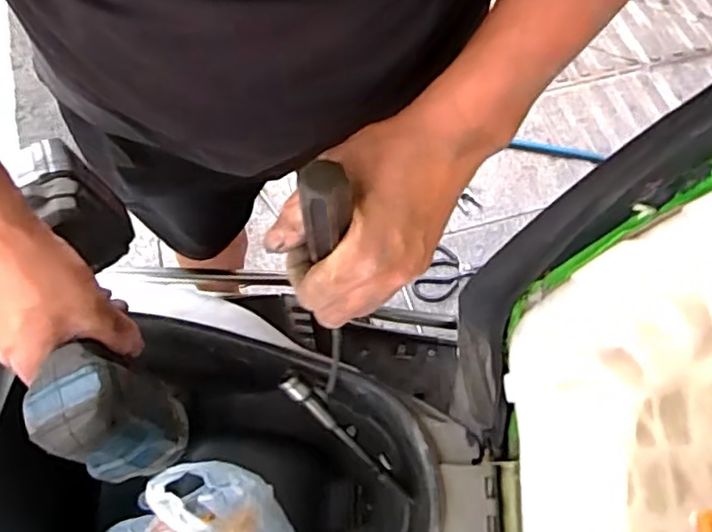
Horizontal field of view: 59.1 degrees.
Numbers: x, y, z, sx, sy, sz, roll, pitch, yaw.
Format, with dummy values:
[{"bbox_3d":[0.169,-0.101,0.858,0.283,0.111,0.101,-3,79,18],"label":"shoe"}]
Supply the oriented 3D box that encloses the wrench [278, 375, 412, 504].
[{"bbox_3d":[-0.009,0.181,0.647,0.018,0.025,0.202,-47,114,-16],"label":"wrench"}]

